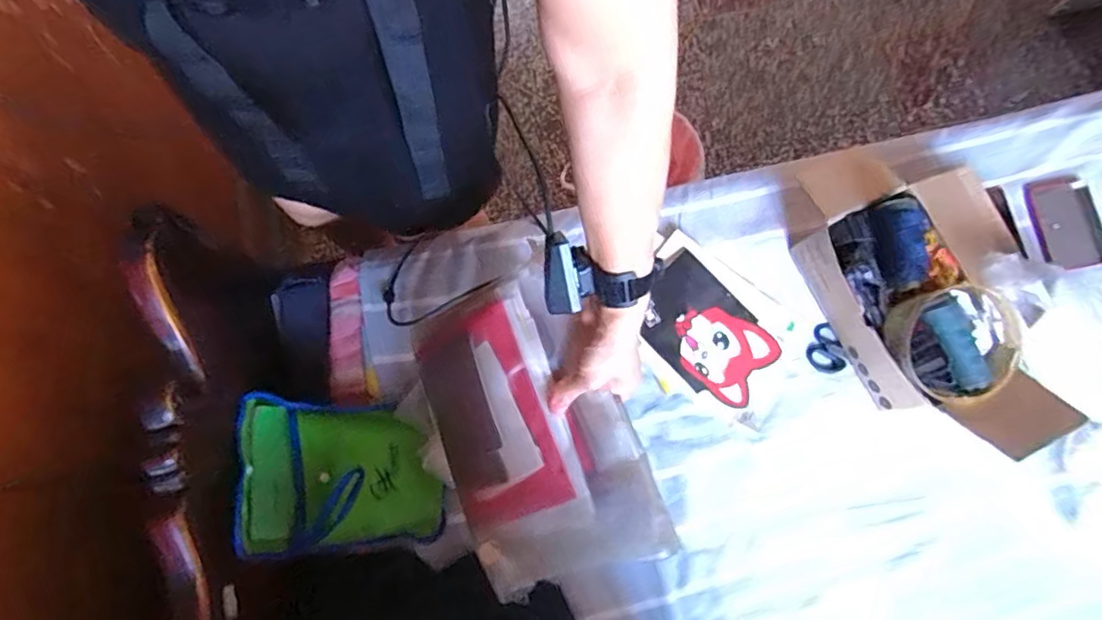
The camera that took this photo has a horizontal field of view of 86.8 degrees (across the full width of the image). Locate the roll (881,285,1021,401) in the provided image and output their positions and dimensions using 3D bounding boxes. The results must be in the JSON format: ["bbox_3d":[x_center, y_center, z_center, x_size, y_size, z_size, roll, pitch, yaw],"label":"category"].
[{"bbox_3d":[0.484,0.036,0.693,0.142,0.041,0.136,0,76,-1],"label":"roll"}]

